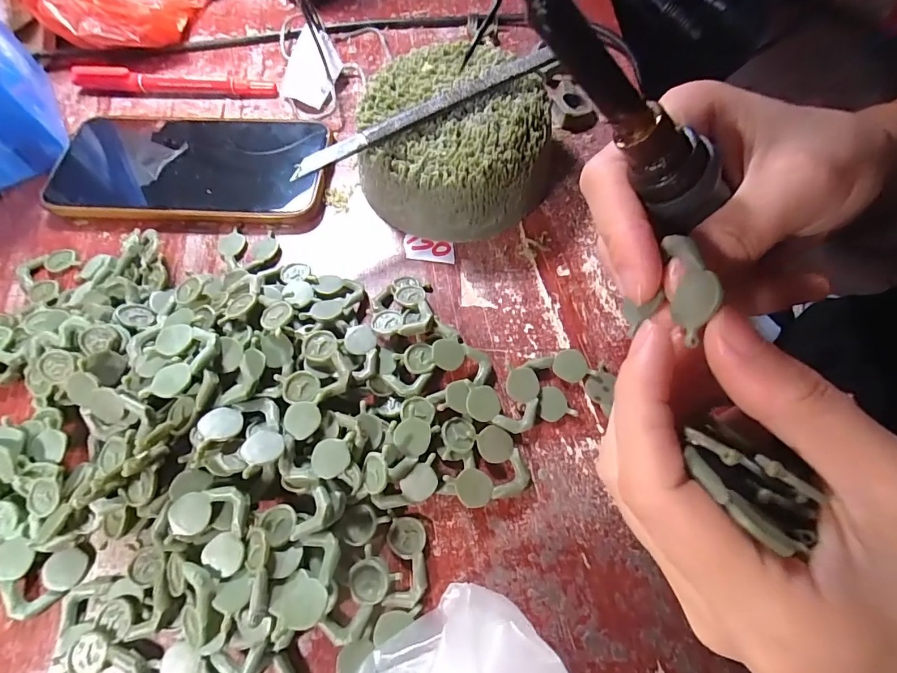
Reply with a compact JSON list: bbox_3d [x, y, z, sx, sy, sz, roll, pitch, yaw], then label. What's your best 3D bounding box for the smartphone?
[{"bbox_3d":[-0.161,-0.103,0.262,0.177,0.010,0.082,6,66,5],"label":"smartphone"}]

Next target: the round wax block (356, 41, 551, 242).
[{"bbox_3d":[0.003,-0.107,0.237,0.095,0.047,0.096,-1,65,2],"label":"round wax block"}]

